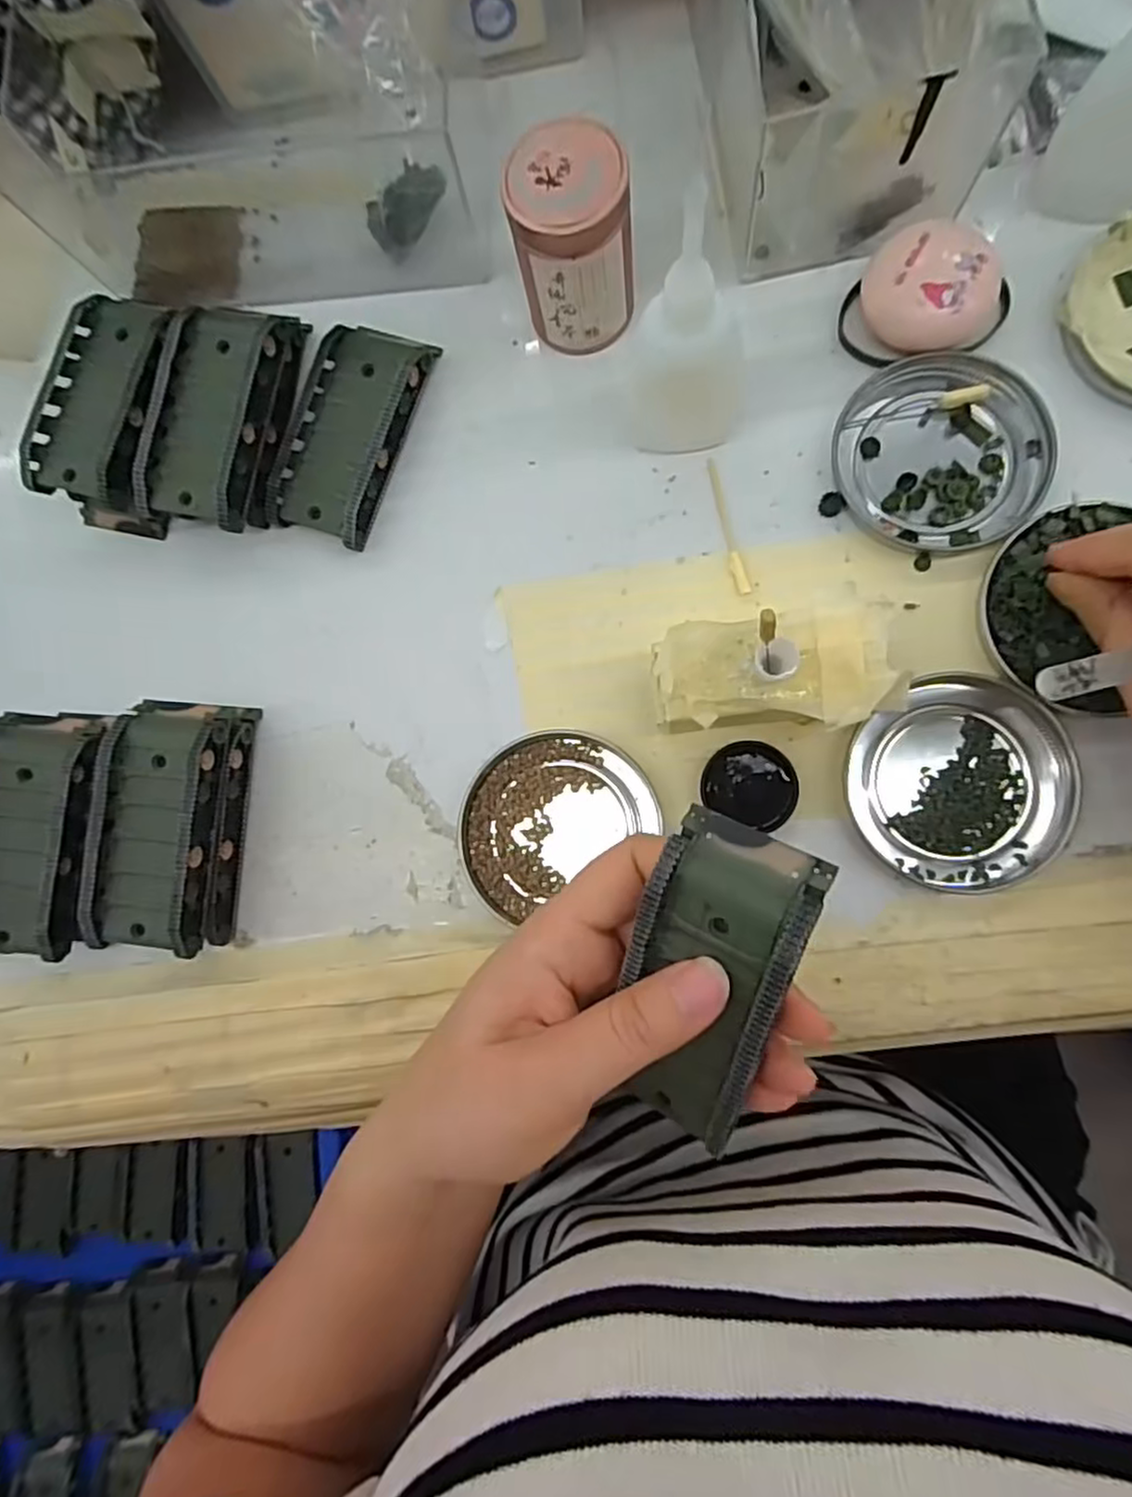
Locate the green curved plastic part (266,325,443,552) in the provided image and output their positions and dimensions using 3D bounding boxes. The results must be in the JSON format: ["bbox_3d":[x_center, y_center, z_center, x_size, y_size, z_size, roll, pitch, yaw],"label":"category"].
[{"bbox_3d":[-0.093,-0.139,0.303,0.045,0.020,0.095,21,87,9],"label":"green curved plastic part"}]

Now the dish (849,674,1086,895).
[{"bbox_3d":[0.147,0.012,0.263,0.076,0.010,0.079,-1,84,7],"label":"dish"}]

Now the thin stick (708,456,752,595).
[{"bbox_3d":[0.065,-0.091,0.284,0.006,0.004,0.059,-14,83,6],"label":"thin stick"}]

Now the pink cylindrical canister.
[{"bbox_3d":[0.004,-0.193,0.272,0.042,0.066,0.042,-1,84,7],"label":"pink cylindrical canister"}]

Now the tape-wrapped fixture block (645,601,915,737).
[{"bbox_3d":[0.075,-0.026,0.256,0.082,0.043,0.040,-8,84,7],"label":"tape-wrapped fixture block"}]

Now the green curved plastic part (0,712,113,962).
[{"bbox_3d":[-0.220,0.034,0.292,0.058,0.031,0.098,6,85,8],"label":"green curved plastic part"}]

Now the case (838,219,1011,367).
[{"bbox_3d":[0.141,-0.177,0.272,0.061,0.022,0.042,-10,83,6],"label":"case"}]

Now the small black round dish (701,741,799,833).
[{"bbox_3d":[0.072,0.013,0.269,0.035,0.010,0.030,24,88,9],"label":"small black round dish"}]

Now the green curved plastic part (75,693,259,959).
[{"bbox_3d":[-0.162,0.030,0.285,0.047,0.036,0.096,4,85,8],"label":"green curved plastic part"}]

